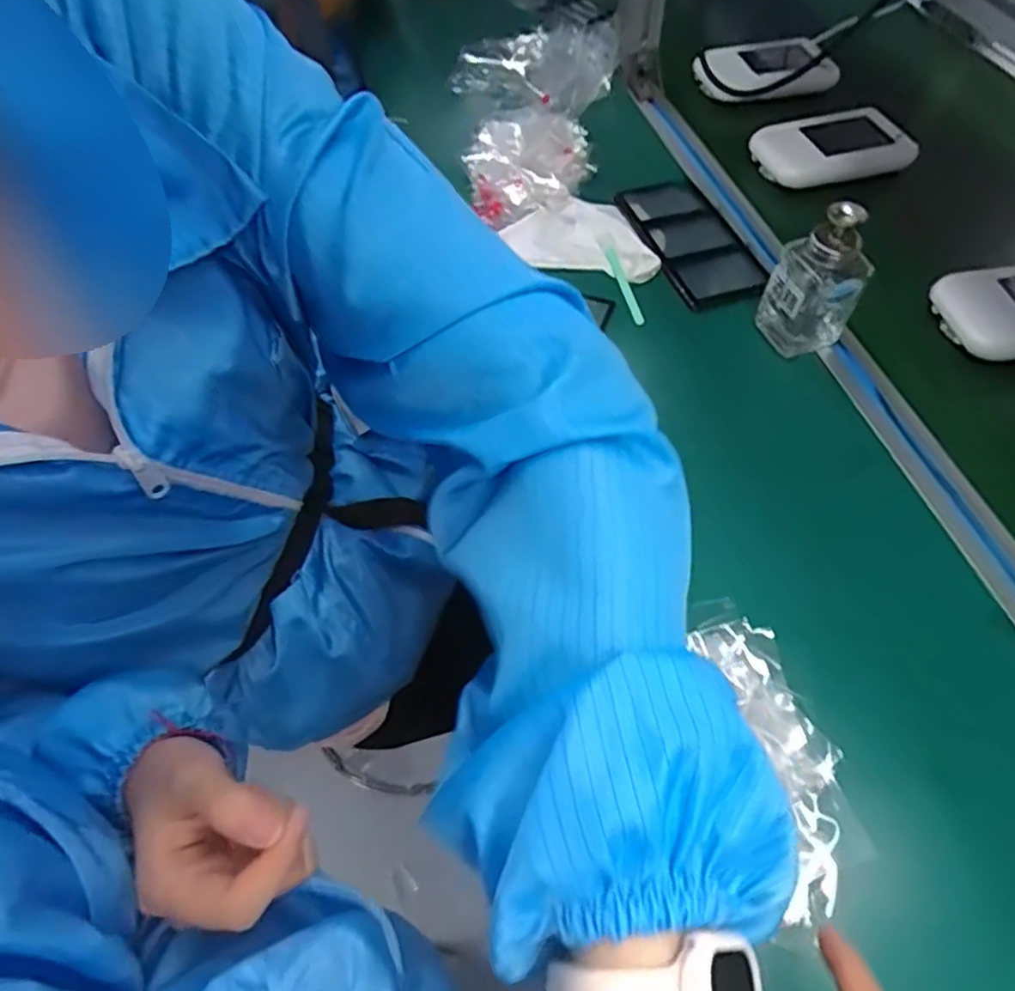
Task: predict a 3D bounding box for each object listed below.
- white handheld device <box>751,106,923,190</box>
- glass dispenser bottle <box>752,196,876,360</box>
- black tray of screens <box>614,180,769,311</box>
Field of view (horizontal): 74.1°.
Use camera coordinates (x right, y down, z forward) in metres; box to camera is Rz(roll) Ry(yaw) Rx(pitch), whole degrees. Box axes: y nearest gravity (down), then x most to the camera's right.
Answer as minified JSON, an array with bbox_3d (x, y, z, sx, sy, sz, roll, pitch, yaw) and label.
[{"bbox_3d":[0.347,-0.378,0.727,0.154,0.033,0.086,-12,58,-5],"label":"white handheld device"},{"bbox_3d":[0.248,-0.173,0.540,0.055,0.111,0.056,-18,58,-9],"label":"glass dispenser bottle"},{"bbox_3d":[0.178,-0.251,0.659,0.088,0.009,0.187,-14,58,-6],"label":"black tray of screens"}]

